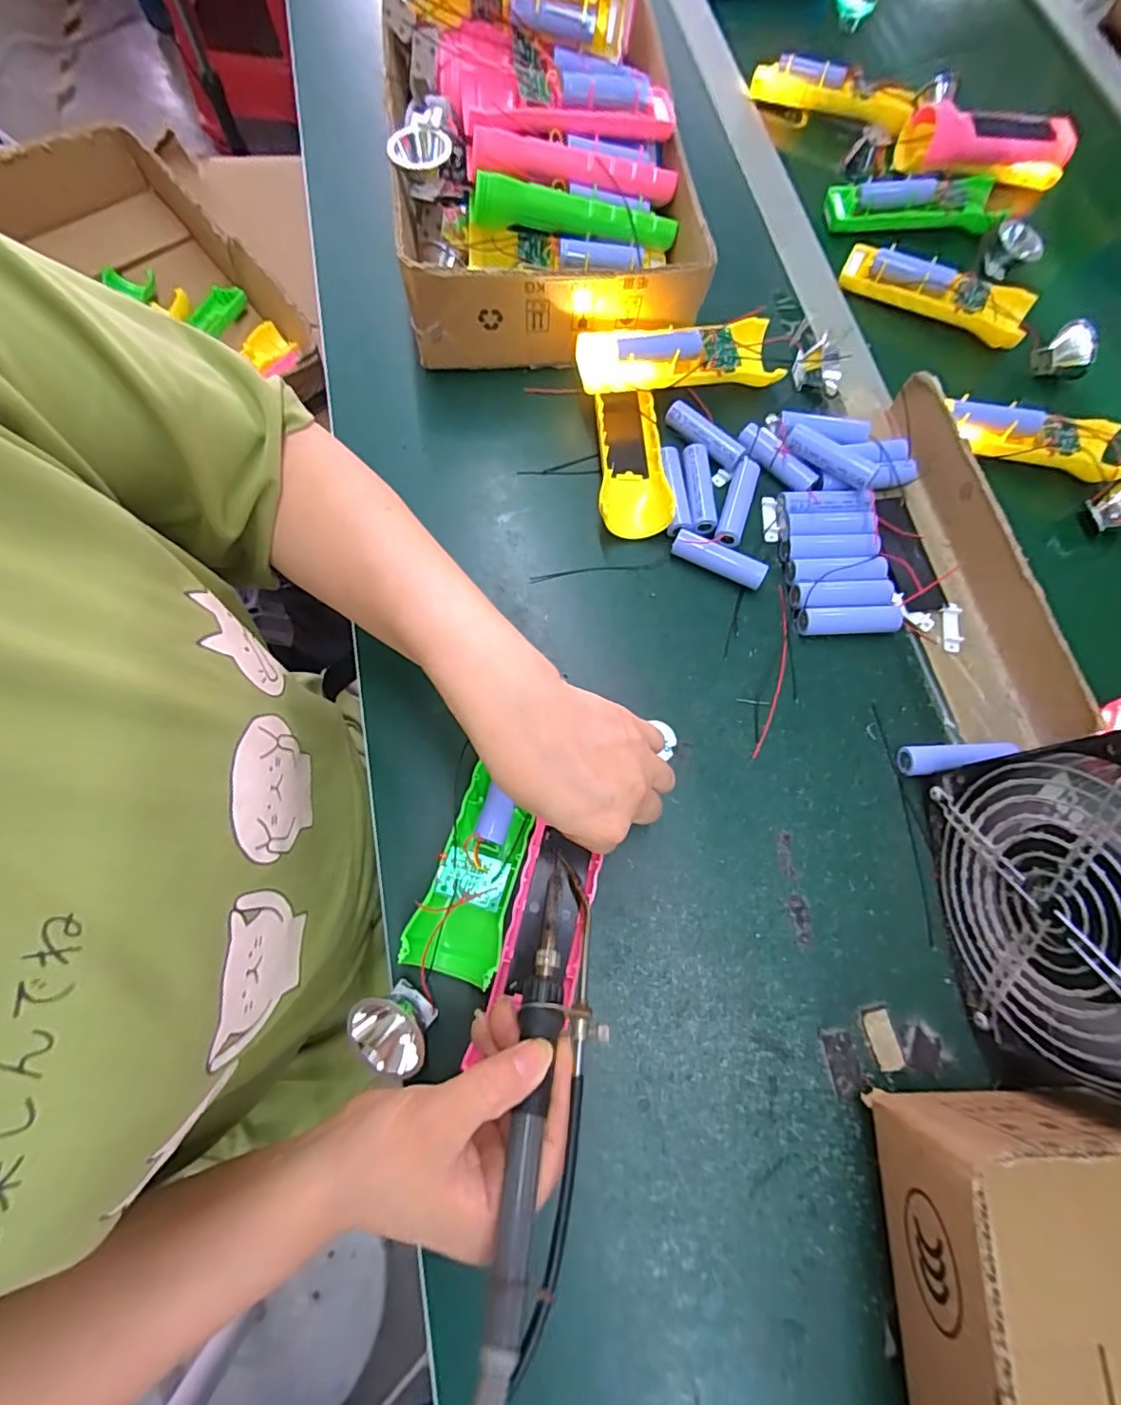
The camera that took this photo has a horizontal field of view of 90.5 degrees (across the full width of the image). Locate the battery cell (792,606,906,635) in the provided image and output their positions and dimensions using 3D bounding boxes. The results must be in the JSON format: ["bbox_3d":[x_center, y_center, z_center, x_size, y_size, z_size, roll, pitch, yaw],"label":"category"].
[{"bbox_3d":[0.196,-0.054,0.378,0.069,0.013,0.018,-1,72,-2],"label":"battery cell"}]

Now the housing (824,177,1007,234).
[{"bbox_3d":[0.315,-0.447,0.498,0.148,0.025,0.036,1,72,-2],"label":"housing"}]

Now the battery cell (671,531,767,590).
[{"bbox_3d":[0.109,-0.098,0.385,0.065,0.020,0.016,27,74,7],"label":"battery cell"}]

